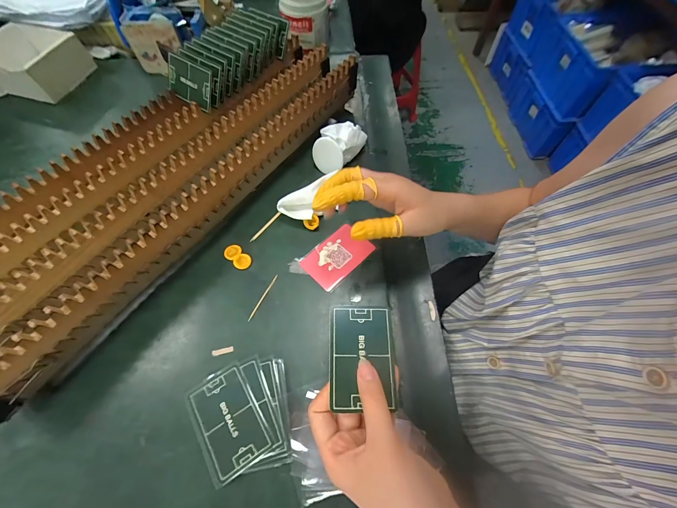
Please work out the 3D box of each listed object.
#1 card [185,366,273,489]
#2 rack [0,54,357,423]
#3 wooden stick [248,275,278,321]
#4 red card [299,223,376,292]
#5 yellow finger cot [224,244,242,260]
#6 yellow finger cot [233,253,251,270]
[{"bbox_3d":[-0.105,0.155,0.273,0.056,0.004,0.086,-30,66,-15],"label":"card"},{"bbox_3d":[-0.160,-0.086,0.352,0.071,0.055,0.569,32,66,15],"label":"rack"},{"bbox_3d":[-0.088,0.050,0.340,0.004,0.004,0.061,24,65,12],"label":"wooden stick"},{"bbox_3d":[-0.002,0.002,0.363,0.081,0.007,0.057,-41,69,-16],"label":"red card"},{"bbox_3d":[-0.134,-0.003,0.366,0.021,0.005,0.022,0,62,0],"label":"yellow finger cot"},{"bbox_3d":[-0.119,0.009,0.359,0.021,0.005,0.019,7,62,3],"label":"yellow finger cot"}]

